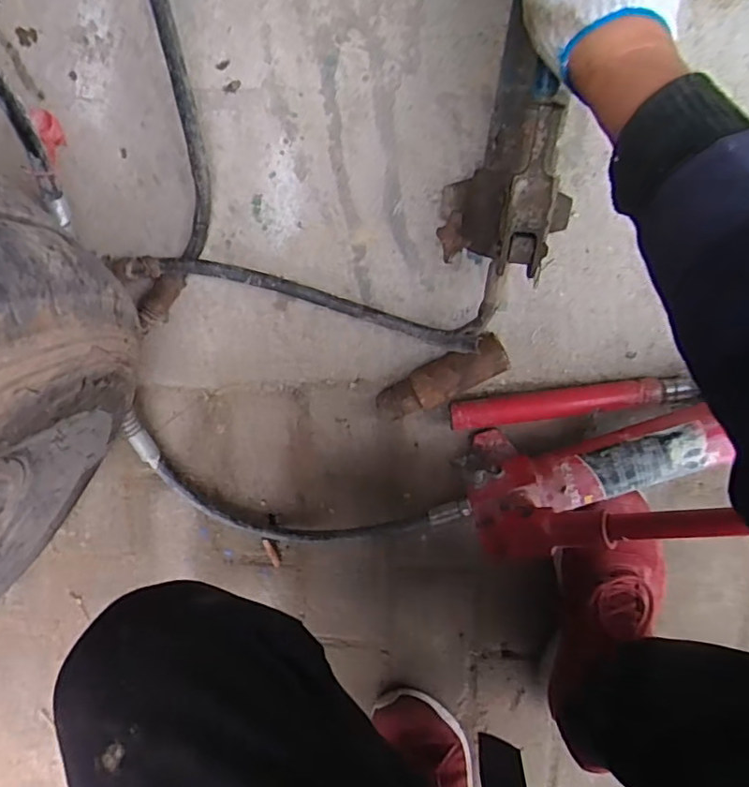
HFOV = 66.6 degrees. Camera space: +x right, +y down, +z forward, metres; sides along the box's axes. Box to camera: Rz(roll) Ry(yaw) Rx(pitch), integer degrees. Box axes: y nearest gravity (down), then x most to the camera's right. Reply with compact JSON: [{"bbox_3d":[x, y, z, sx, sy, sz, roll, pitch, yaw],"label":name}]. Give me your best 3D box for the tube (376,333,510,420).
[{"bbox_3d":[0.067,-0.012,0.581,0.135,0.048,0.041,-30,96,7],"label":"tube"}]

